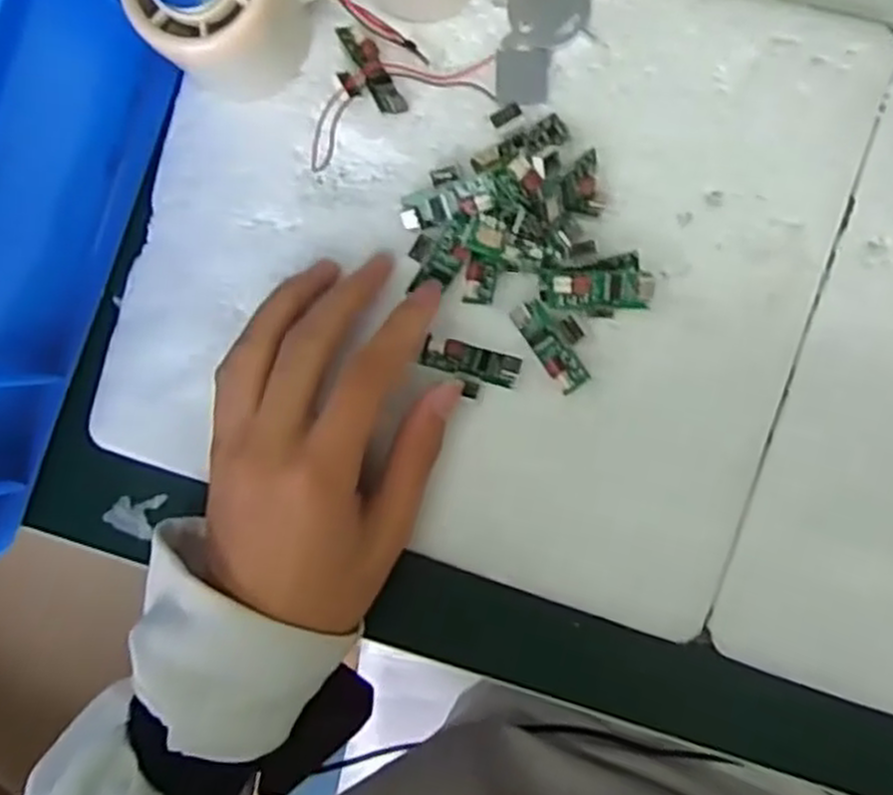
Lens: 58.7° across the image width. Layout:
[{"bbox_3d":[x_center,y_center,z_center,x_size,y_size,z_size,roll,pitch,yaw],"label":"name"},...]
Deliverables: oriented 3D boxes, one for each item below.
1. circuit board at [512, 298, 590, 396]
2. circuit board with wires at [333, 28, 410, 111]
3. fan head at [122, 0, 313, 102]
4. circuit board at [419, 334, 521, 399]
[{"bbox_3d":[0.044,-0.023,0.312,0.019,0.007,0.039,-36,89,7],"label":"circuit board"},{"bbox_3d":[-0.033,-0.128,0.315,0.020,0.011,0.038,-27,90,7],"label":"circuit board with wires"},{"bbox_3d":[-0.084,-0.146,0.299,0.050,0.059,0.054,38,96,3],"label":"fan head"},{"bbox_3d":[0.009,-0.011,0.314,0.038,0.004,0.019,16,94,5],"label":"circuit board"}]

